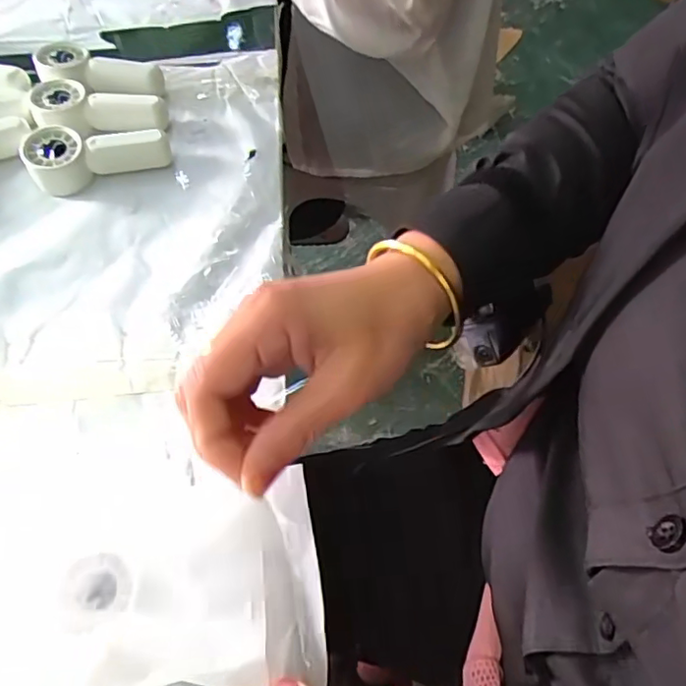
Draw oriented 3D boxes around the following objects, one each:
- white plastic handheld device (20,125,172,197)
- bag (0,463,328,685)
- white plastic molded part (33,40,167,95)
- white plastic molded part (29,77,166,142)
[{"bbox_3d":[-0.200,-0.152,0.477,0.106,0.033,0.041,-7,60,-5],"label":"white plastic handheld device"},{"bbox_3d":[-0.091,0.130,0.296,0.159,0.044,0.113,-2,59,-2],"label":"bag"},{"bbox_3d":[-0.219,-0.243,0.531,0.112,0.035,0.048,5,59,3],"label":"white plastic molded part"},{"bbox_3d":[-0.210,-0.202,0.508,0.110,0.033,0.046,1,59,0],"label":"white plastic molded part"}]

